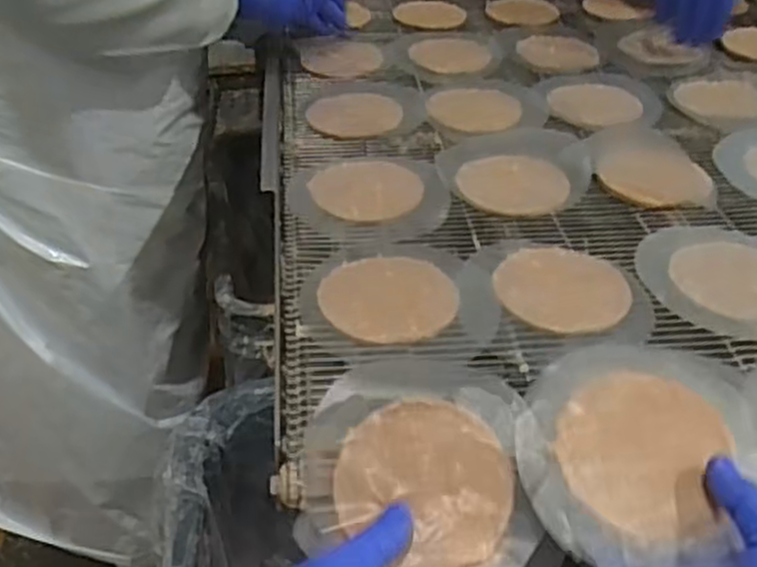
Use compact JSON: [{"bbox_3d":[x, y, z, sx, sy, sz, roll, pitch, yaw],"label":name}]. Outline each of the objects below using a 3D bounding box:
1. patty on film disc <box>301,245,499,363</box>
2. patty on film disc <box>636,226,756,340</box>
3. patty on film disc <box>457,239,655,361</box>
[{"bbox_3d":[0.013,0.007,0.488,0.118,0.005,0.117,0,37,0],"label":"patty on film disc"},{"bbox_3d":[0.235,-0.005,0.511,0.117,0.008,0.114,8,34,12],"label":"patty on film disc"},{"bbox_3d":[0.111,0.006,0.494,0.116,0.008,0.112,0,37,0],"label":"patty on film disc"}]

